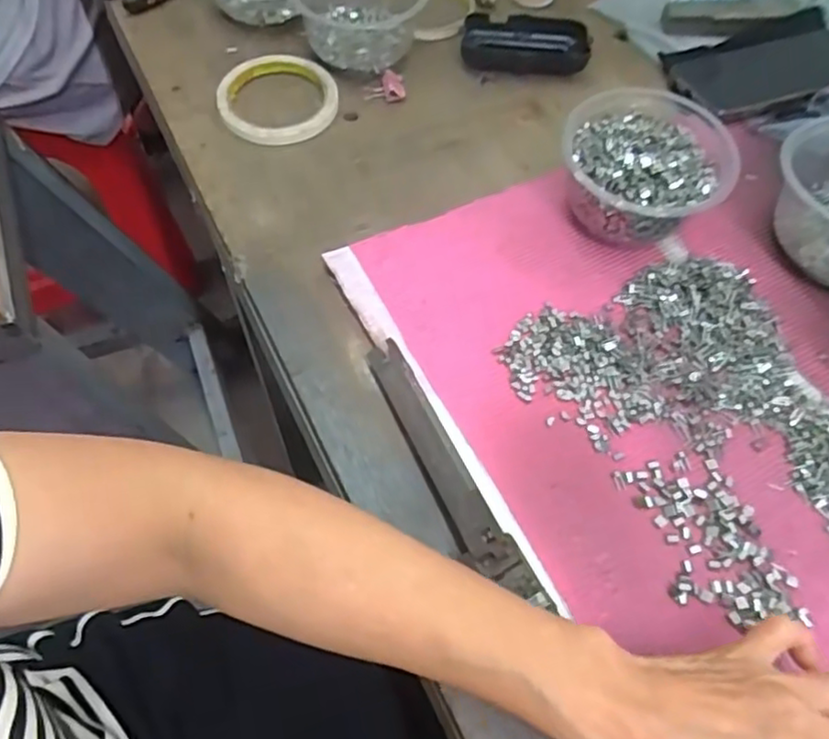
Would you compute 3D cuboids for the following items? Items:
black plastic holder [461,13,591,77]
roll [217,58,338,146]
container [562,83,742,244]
[{"bbox_3d":[0.100,-0.293,0.600,0.108,0.025,0.061,10,63,5],"label":"black plastic holder"},{"bbox_3d":[-0.112,-0.227,0.556,0.093,0.011,0.097,0,62,0],"label":"roll"},{"bbox_3d":[0.164,-0.145,0.481,0.110,0.059,0.118,0,62,0],"label":"container"}]

